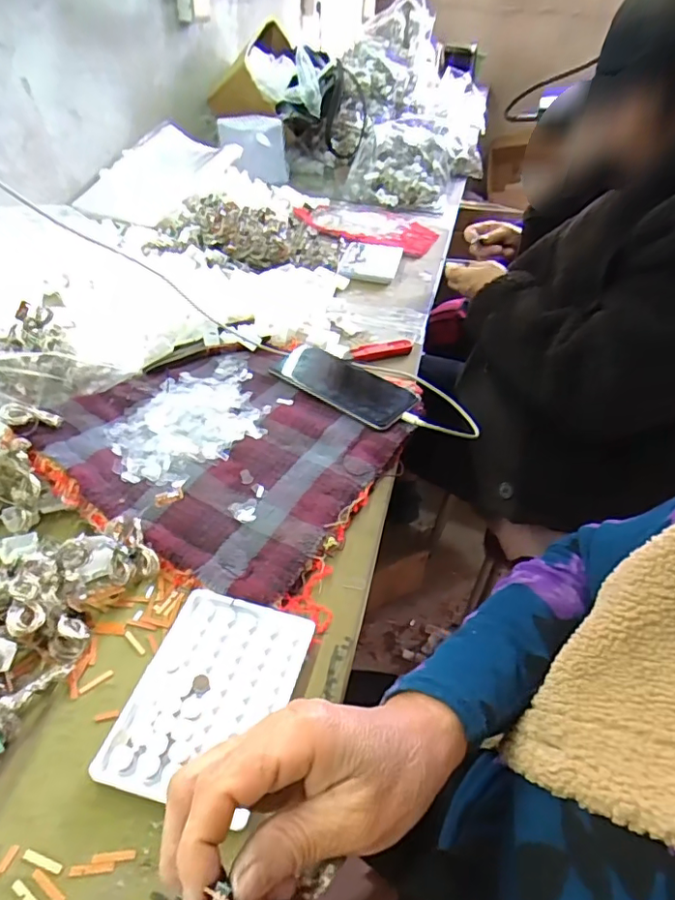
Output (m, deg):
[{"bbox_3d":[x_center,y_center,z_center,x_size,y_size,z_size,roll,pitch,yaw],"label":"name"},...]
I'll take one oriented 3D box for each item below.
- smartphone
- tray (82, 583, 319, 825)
[{"bbox_3d":[0.009,-0.076,0.604,0.162,0.011,0.081,31,47,26],"label":"smartphone"},{"bbox_3d":[-0.080,0.153,0.346,0.094,0.014,0.129,14,42,10],"label":"tray"}]

